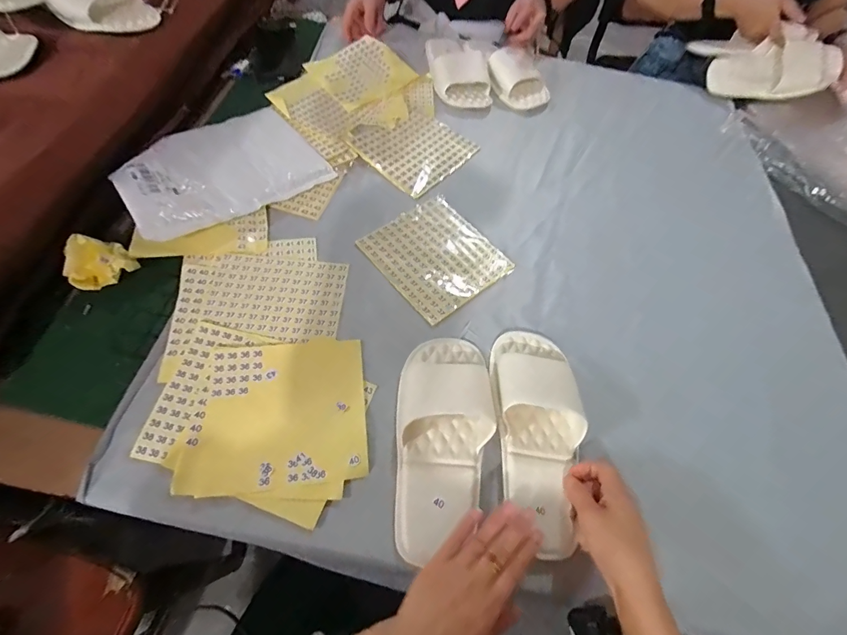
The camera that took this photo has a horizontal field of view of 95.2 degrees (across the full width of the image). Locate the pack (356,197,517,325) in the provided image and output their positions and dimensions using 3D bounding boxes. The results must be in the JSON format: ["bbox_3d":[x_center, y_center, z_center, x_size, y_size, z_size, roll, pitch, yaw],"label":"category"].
[{"bbox_3d":[0.017,-0.090,0.546,0.155,0.004,0.167,-35,68,-21],"label":"pack"}]

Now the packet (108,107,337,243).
[{"bbox_3d":[-0.295,-0.223,0.565,0.266,0.066,0.198,-35,68,-22],"label":"packet"}]

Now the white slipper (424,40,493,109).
[{"bbox_3d":[0.064,-0.489,0.754,0.099,0.046,0.205,-6,60,-7],"label":"white slipper"}]

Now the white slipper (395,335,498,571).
[{"bbox_3d":[0.019,0.124,0.412,0.102,0.042,0.232,10,64,1],"label":"white slipper"}]

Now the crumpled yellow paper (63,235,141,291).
[{"bbox_3d":[-0.399,-0.063,0.476,0.072,0.046,0.068,36,64,16],"label":"crumpled yellow paper"}]

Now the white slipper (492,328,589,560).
[{"bbox_3d":[0.128,0.116,0.417,0.096,0.050,0.237,3,63,-2],"label":"white slipper"}]

